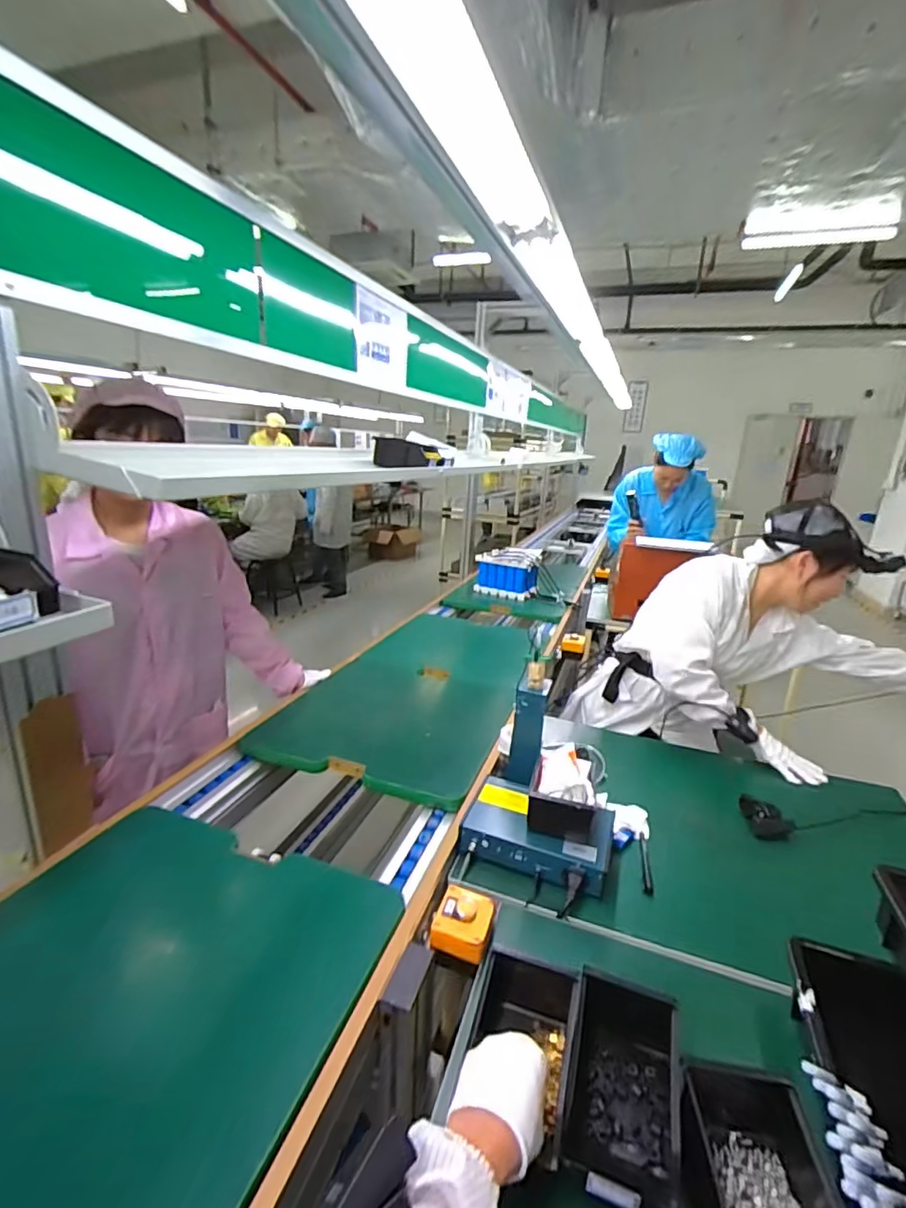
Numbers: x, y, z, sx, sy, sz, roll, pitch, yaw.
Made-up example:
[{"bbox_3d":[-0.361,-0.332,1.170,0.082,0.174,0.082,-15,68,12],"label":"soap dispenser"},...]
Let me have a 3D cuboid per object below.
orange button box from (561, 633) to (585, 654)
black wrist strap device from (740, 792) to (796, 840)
[{"bbox_3d":[0.384,0.126,1.710,0.073,0.047,0.084,8,18,14],"label":"orange button box"},{"bbox_3d":[0.575,0.386,0.977,0.080,0.043,0.100,6,17,6],"label":"black wrist strap device"}]

